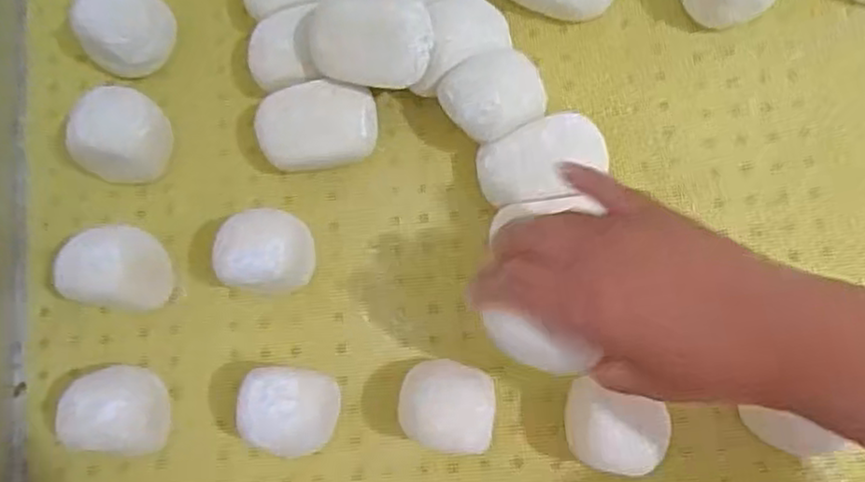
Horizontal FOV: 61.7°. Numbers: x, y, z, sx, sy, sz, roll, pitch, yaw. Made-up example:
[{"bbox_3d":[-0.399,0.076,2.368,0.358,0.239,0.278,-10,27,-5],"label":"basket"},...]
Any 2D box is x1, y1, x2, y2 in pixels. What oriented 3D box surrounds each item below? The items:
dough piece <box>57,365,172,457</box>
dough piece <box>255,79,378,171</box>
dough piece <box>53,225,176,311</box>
[{"bbox_3d":[-0.189,0.106,0.440,0.047,0.059,0.054,-10,82,2],"label":"dough piece"},{"bbox_3d":[-0.071,-0.071,0.463,0.073,0.046,0.046,-10,82,2],"label":"dough piece"},{"bbox_3d":[-0.196,0.017,0.450,0.054,0.057,0.053,0,82,4],"label":"dough piece"}]

